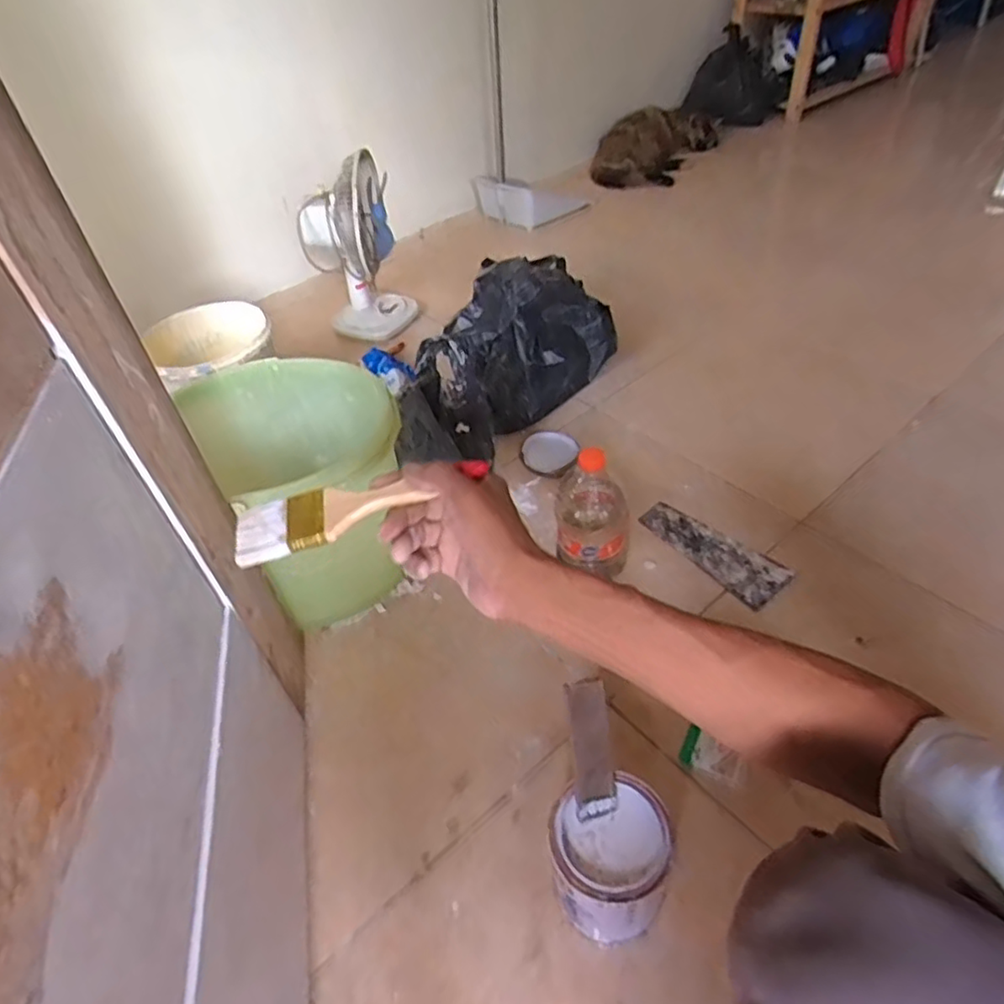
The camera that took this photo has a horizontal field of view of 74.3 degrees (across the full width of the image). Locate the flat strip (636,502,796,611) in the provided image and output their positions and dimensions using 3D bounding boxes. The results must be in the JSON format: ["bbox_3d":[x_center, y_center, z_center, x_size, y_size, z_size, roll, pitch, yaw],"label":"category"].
[{"bbox_3d":[0.287,0.061,0.911,0.071,0.013,0.210,-37,50,-14],"label":"flat strip"}]

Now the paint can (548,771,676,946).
[{"bbox_3d":[0.098,0.320,0.591,0.097,0.126,0.095,-4,45,4],"label":"paint can"}]

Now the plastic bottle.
[{"bbox_3d":[0.118,0.006,0.852,0.089,0.192,0.100,3,46,11],"label":"plastic bottle"}]

